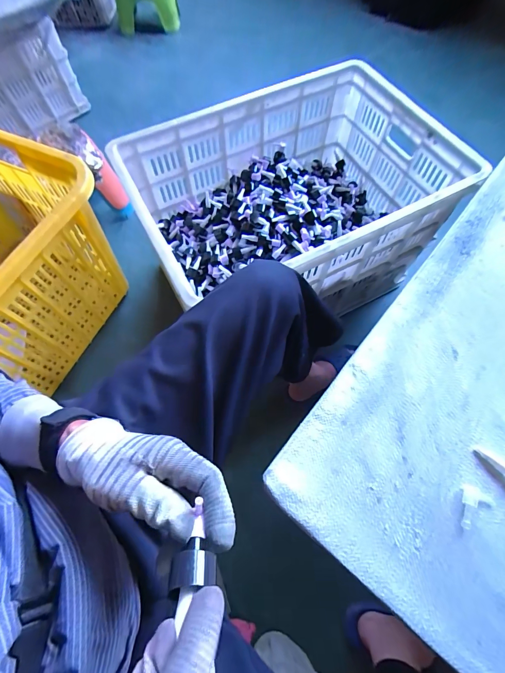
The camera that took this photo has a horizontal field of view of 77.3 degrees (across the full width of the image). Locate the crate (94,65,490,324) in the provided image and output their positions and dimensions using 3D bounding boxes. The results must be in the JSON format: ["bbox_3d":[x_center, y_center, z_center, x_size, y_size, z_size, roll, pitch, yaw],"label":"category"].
[{"bbox_3d":[0.088,-0.314,0.797,0.663,0.320,0.484,-25,68,-10],"label":"crate"}]

